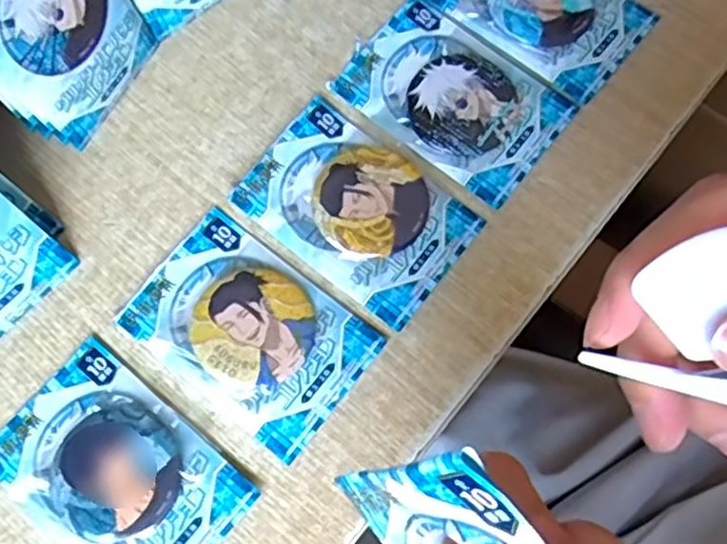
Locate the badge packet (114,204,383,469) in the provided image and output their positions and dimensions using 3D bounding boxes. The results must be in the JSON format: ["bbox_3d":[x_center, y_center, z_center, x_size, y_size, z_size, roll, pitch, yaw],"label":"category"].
[{"bbox_3d":[-0.051,0.025,0.312,0.103,0.012,0.069,37,77,10],"label":"badge packet"}]

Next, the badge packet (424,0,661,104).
[{"bbox_3d":[0.091,-0.141,0.361,0.104,0.009,0.073,38,77,11],"label":"badge packet"}]

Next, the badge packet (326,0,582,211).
[{"bbox_3d":[0.044,-0.088,0.346,0.104,0.009,0.071,38,77,11],"label":"badge packet"}]

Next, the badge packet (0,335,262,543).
[{"bbox_3d":[-0.105,0.086,0.295,0.103,0.011,0.069,39,77,11],"label":"badge packet"}]

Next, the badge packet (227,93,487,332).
[{"bbox_3d":[-0.003,-0.031,0.329,0.102,0.010,0.070,37,77,10],"label":"badge packet"}]

